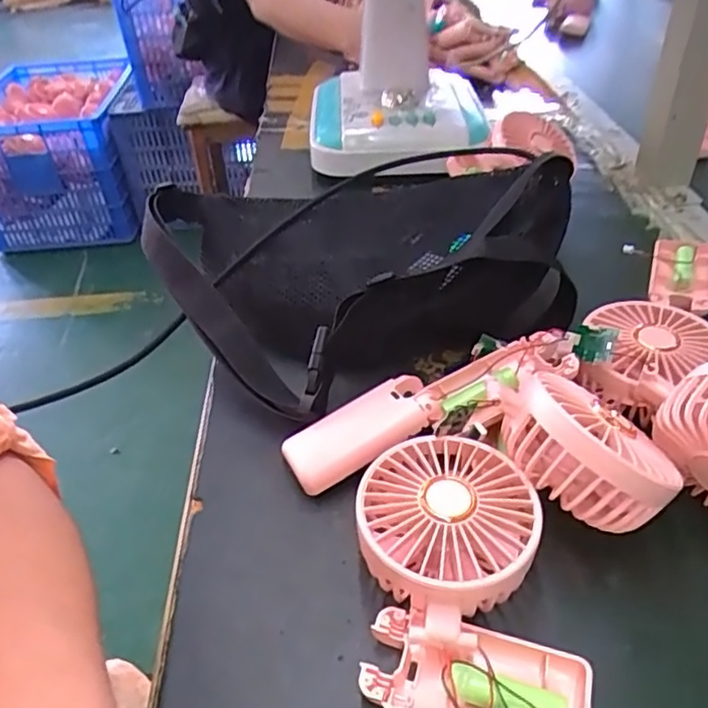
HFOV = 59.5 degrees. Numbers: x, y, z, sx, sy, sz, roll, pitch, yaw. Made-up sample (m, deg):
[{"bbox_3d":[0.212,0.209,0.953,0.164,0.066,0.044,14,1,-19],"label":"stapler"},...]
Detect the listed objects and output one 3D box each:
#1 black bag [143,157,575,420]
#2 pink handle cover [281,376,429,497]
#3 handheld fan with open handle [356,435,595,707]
[{"bbox_3d":[-0.005,-0.076,0.471,0.264,0.112,0.256,-20,43,-17],"label":"black bag"},{"bbox_3d":[0.003,0.046,0.364,0.089,0.012,0.040,-32,45,-6],"label":"pink handle cover"},{"bbox_3d":[0.046,0.109,0.288,0.094,0.046,0.149,-9,41,-5],"label":"handheld fan with open handle"}]

